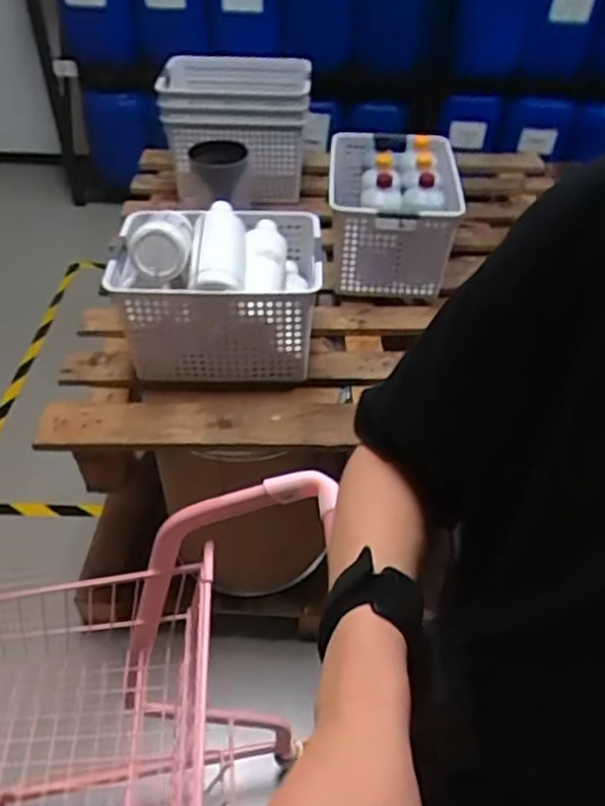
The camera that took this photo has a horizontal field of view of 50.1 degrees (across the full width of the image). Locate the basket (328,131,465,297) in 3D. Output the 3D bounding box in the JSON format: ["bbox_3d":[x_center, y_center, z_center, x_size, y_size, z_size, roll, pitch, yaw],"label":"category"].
[{"bbox_3d":[0.184,-0.414,1.393,0.258,0.206,0.341,3,44,1],"label":"basket"}]

